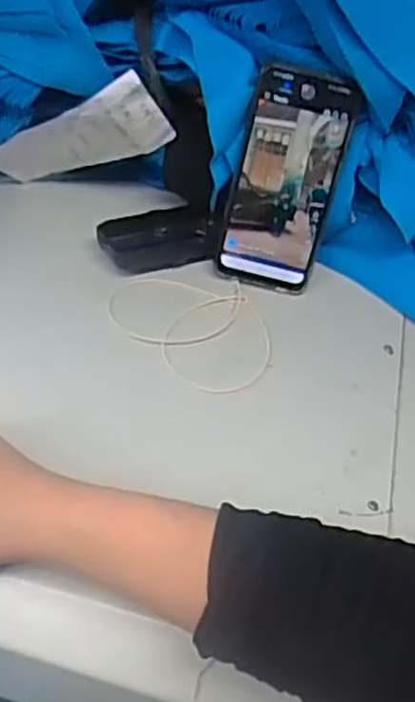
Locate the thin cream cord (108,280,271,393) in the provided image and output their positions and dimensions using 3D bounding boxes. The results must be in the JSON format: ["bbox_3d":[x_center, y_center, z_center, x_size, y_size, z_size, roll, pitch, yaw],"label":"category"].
[{"bbox_3d":[-0.012,-0.014,0.533,0.116,0.004,0.116,-2,46,-13],"label":"thin cream cord"}]

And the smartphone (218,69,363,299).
[{"bbox_3d":[0.059,-0.127,0.552,0.078,0.164,0.006,15,23,3],"label":"smartphone"}]

